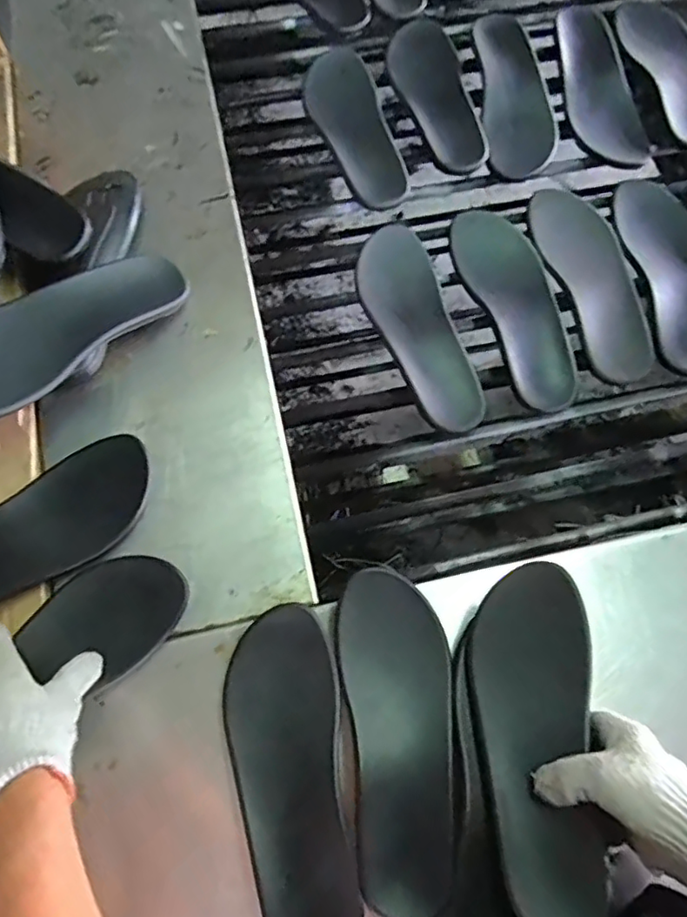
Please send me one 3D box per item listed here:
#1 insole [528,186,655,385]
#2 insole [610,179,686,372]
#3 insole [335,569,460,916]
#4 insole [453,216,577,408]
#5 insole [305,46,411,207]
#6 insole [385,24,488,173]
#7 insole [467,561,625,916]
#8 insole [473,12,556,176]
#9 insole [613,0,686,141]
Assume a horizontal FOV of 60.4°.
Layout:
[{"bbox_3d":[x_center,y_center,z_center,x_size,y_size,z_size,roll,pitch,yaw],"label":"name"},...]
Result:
[{"bbox_3d":[0.294,-0.211,0.689,0.092,0.016,0.260,-14,75,-5],"label":"insole"},{"bbox_3d":[0.381,-0.220,0.683,0.081,0.011,0.258,-3,74,-2],"label":"insole"},{"bbox_3d":[0.049,0.226,0.493,0.093,0.011,0.255,-3,74,-2],"label":"insole"},{"bbox_3d":[0.201,-0.182,0.661,0.093,0.023,0.260,-18,75,-7],"label":"insole"},{"bbox_3d":[0.011,-0.428,0.755,0.094,0.017,0.260,-16,75,-6],"label":"insole"},{"bbox_3d":[0.118,-0.475,0.769,0.091,0.013,0.255,-12,75,-5],"label":"insole"},{"bbox_3d":[0.153,0.221,0.475,0.095,0.027,0.252,-3,65,11],"label":"insole"},{"bbox_3d":[0.226,-0.484,0.784,0.096,0.034,0.255,-4,74,-3],"label":"insole"},{"bbox_3d":[0.442,-0.523,0.784,0.088,0.017,0.263,-13,75,-5],"label":"insole"}]

